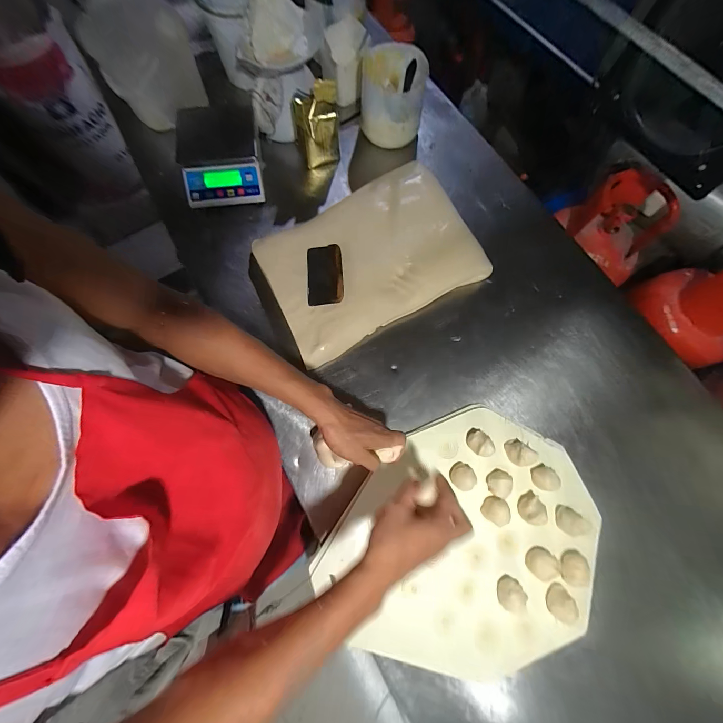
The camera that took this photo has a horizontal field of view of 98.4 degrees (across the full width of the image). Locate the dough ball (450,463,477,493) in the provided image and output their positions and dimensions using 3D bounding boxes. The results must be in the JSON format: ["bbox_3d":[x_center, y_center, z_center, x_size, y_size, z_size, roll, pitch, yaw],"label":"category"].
[{"bbox_3d":[0.187,0.212,0.577,0.043,0.035,0.044,0,74,-1],"label":"dough ball"}]

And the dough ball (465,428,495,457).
[{"bbox_3d":[0.223,0.153,0.590,0.036,0.039,0.052,-26,76,-9],"label":"dough ball"}]

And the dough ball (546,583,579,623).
[{"bbox_3d":[0.338,0.407,0.521,0.047,0.025,0.046,0,74,-1],"label":"dough ball"}]

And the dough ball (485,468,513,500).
[{"bbox_3d":[0.256,0.224,0.577,0.041,0.024,0.048,27,75,6],"label":"dough ball"}]

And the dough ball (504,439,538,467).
[{"bbox_3d":[0.297,0.171,0.583,0.041,0.036,0.047,-5,74,-3],"label":"dough ball"}]

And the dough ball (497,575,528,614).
[{"bbox_3d":[0.252,0.390,0.520,0.042,0.023,0.047,25,75,6],"label":"dough ball"}]

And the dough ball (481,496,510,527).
[{"bbox_3d":[0.243,0.268,0.562,0.041,0.025,0.042,0,74,-1],"label":"dough ball"}]

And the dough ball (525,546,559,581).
[{"bbox_3d":[0.313,0.350,0.539,0.046,0.024,0.050,0,74,-1],"label":"dough ball"}]

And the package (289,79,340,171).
[{"bbox_3d":[-0.111,-0.580,0.769,0.105,0.161,0.094,-9,74,-4],"label":"package"}]

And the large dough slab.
[{"bbox_3d":[0.008,-0.241,0.715,0.502,0.063,0.350,-28,76,-9],"label":"large dough slab"}]

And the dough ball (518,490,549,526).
[{"bbox_3d":[0.308,0.264,0.563,0.042,0.033,0.054,3,73,0],"label":"dough ball"}]

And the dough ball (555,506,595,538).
[{"bbox_3d":[0.378,0.290,0.557,0.056,0.024,0.042,42,77,10],"label":"dough ball"}]

